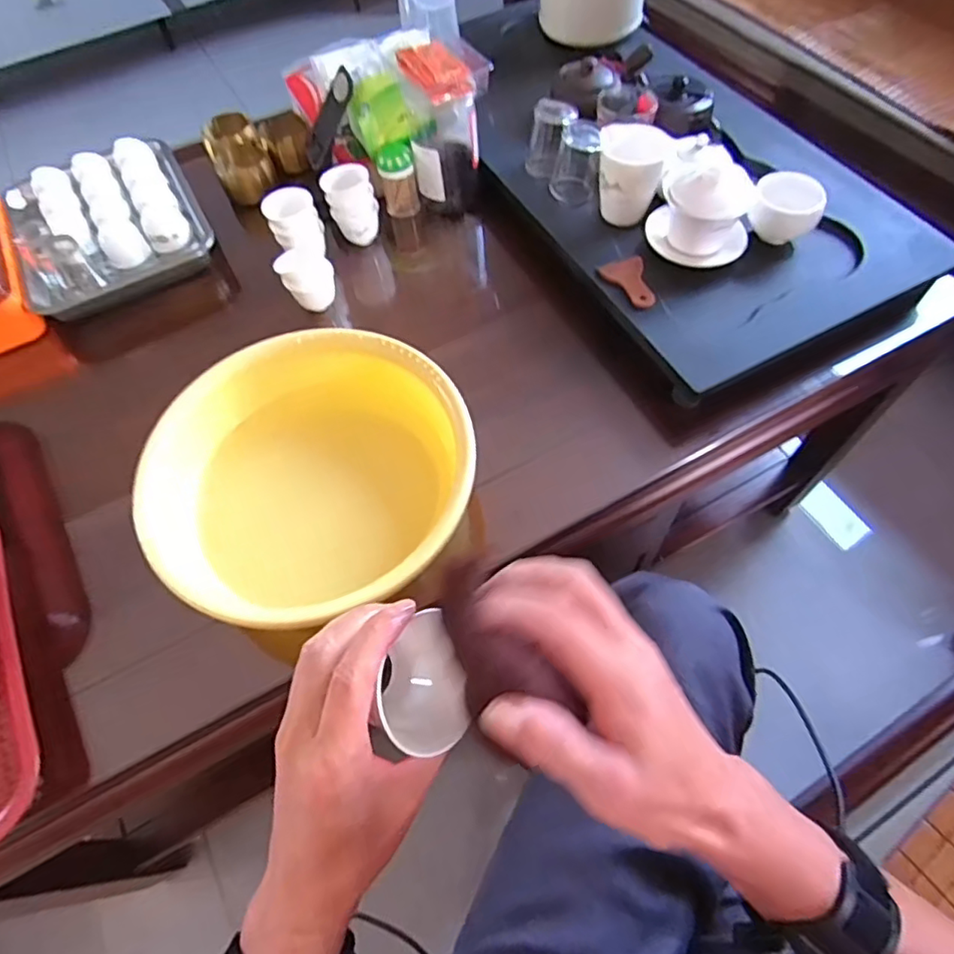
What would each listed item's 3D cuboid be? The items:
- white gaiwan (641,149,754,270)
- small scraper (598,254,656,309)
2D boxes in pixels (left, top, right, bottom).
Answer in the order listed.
[{"bbox_3d":[0.250,-0.304,0.651,0.102,0.091,0.122,16,63,12],"label":"white gaiwan"},{"bbox_3d":[0.167,-0.210,0.648,0.048,0.009,0.070,-17,61,-6],"label":"small scraper"}]

